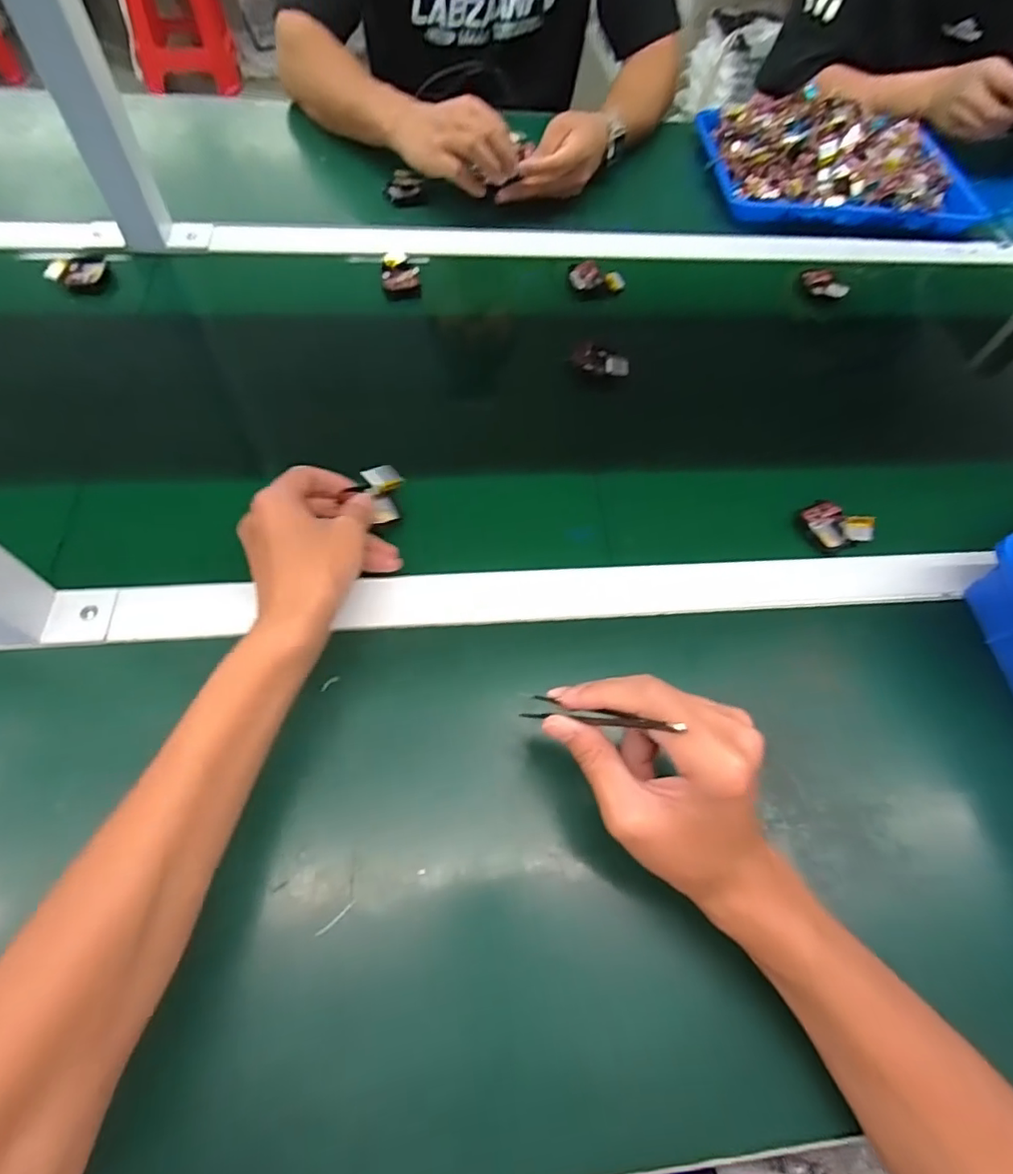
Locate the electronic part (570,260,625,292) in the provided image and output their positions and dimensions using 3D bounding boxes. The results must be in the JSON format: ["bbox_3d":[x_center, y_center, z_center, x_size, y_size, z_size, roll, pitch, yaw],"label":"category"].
[{"bbox_3d":[0.096,-0.325,0.606,0.058,0.018,0.022,11,60,1],"label":"electronic part"}]

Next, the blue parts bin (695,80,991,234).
[{"bbox_3d":[0.424,-0.539,0.734,0.340,0.081,0.216,7,60,-1],"label":"blue parts bin"}]

